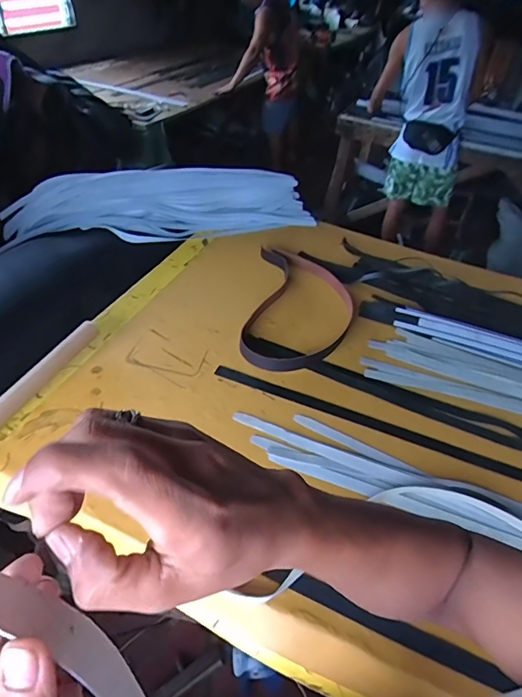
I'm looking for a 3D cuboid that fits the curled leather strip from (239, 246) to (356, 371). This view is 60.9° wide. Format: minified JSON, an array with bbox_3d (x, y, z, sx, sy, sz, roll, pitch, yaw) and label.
[{"bbox_3d":[0.110,-0.123,1.168,0.275,0.038,0.496,8,42,3],"label":"curled leather strip"}]

